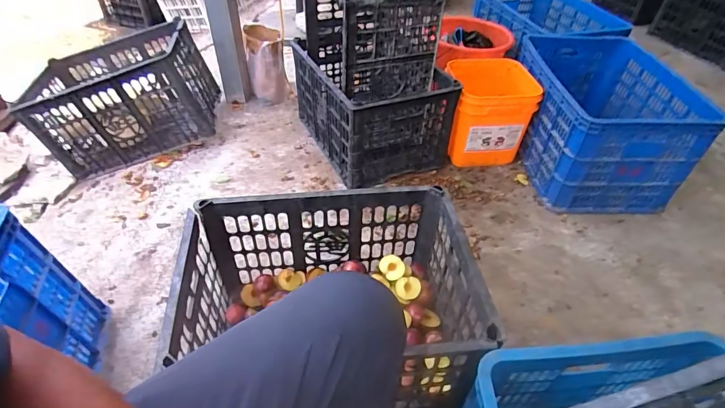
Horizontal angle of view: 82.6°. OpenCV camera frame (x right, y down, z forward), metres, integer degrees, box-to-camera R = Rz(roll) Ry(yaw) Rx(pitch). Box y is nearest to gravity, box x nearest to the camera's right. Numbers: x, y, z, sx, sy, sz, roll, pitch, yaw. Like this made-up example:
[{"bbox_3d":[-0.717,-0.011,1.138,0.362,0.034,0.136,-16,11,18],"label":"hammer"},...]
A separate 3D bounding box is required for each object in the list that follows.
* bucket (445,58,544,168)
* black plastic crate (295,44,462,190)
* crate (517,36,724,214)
[{"bbox_3d":[0.406,-0.282,1.316,0.276,0.236,0.264,3,45,2],"label":"bucket"},{"bbox_3d":[0.030,-0.306,1.311,0.349,0.259,0.456,-17,48,-18],"label":"black plastic crate"},{"bbox_3d":[0.715,-0.282,1.294,0.414,0.287,0.592,-1,45,-2],"label":"crate"}]

